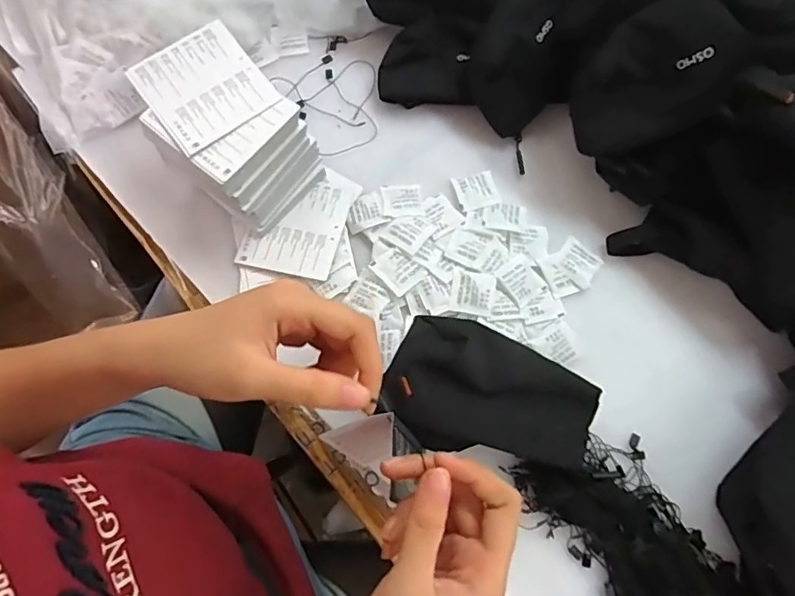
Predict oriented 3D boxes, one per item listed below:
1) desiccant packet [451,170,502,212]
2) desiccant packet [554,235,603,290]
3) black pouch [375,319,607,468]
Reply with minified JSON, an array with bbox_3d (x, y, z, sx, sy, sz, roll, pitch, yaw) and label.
[{"bbox_3d":[0.077,-0.104,0.513,0.042,0.008,0.038,-15,75,-4],"label":"desiccant packet"},{"bbox_3d":[0.170,-0.033,0.494,0.036,0.005,0.042,-43,79,-11],"label":"desiccant packet"},{"bbox_3d":[0.078,0.073,0.393,0.183,0.021,0.091,20,74,-22],"label":"black pouch"}]

